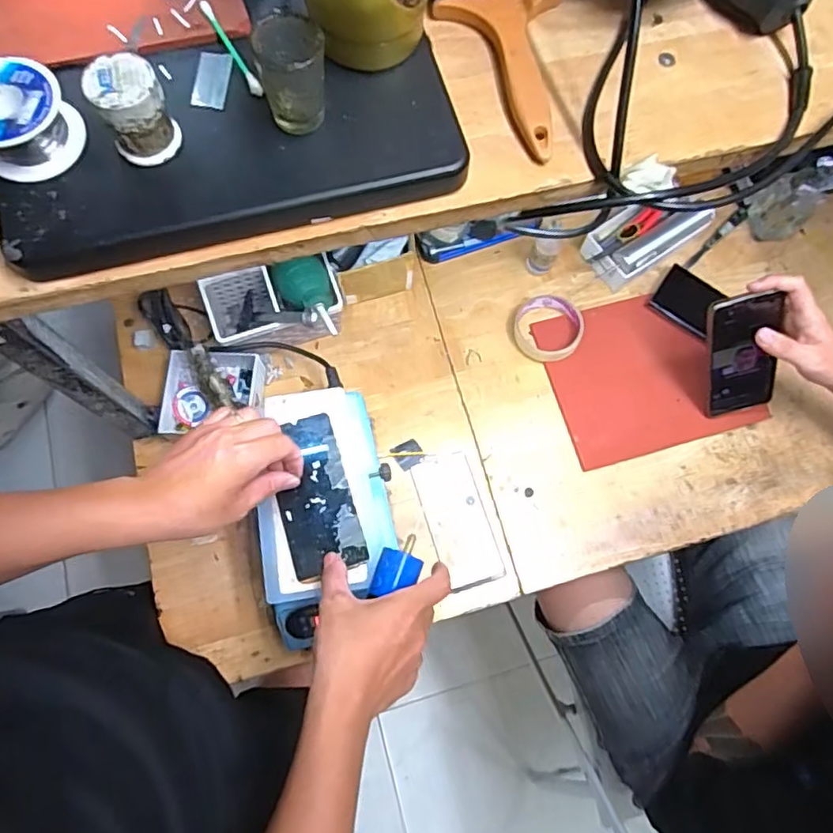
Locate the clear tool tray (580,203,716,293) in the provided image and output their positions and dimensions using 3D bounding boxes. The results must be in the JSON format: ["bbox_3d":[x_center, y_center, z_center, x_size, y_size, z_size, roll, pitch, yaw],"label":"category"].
[{"bbox_3d":[0.301,-0.239,0.777,0.158,0.063,0.085,-31,77,-11],"label":"clear tool tray"}]

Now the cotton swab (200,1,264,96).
[{"bbox_3d":[-0.109,-0.218,0.348,0.008,0.013,0.070,-30,77,-11],"label":"cotton swab"}]

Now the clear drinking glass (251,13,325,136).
[{"bbox_3d":[-0.065,-0.181,0.316,0.034,0.049,0.034,-17,74,-7],"label":"clear drinking glass"}]

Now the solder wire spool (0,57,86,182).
[{"bbox_3d":[-0.214,-0.159,0.319,0.054,0.035,0.054,1,73,-2],"label":"solder wire spool"}]

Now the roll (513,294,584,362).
[{"bbox_3d":[0.171,-0.120,0.760,0.083,0.027,0.098,2,73,-2],"label":"roll"}]

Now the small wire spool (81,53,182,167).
[{"bbox_3d":[-0.147,-0.158,0.309,0.034,0.044,0.030,-23,75,-9],"label":"small wire spool"}]

